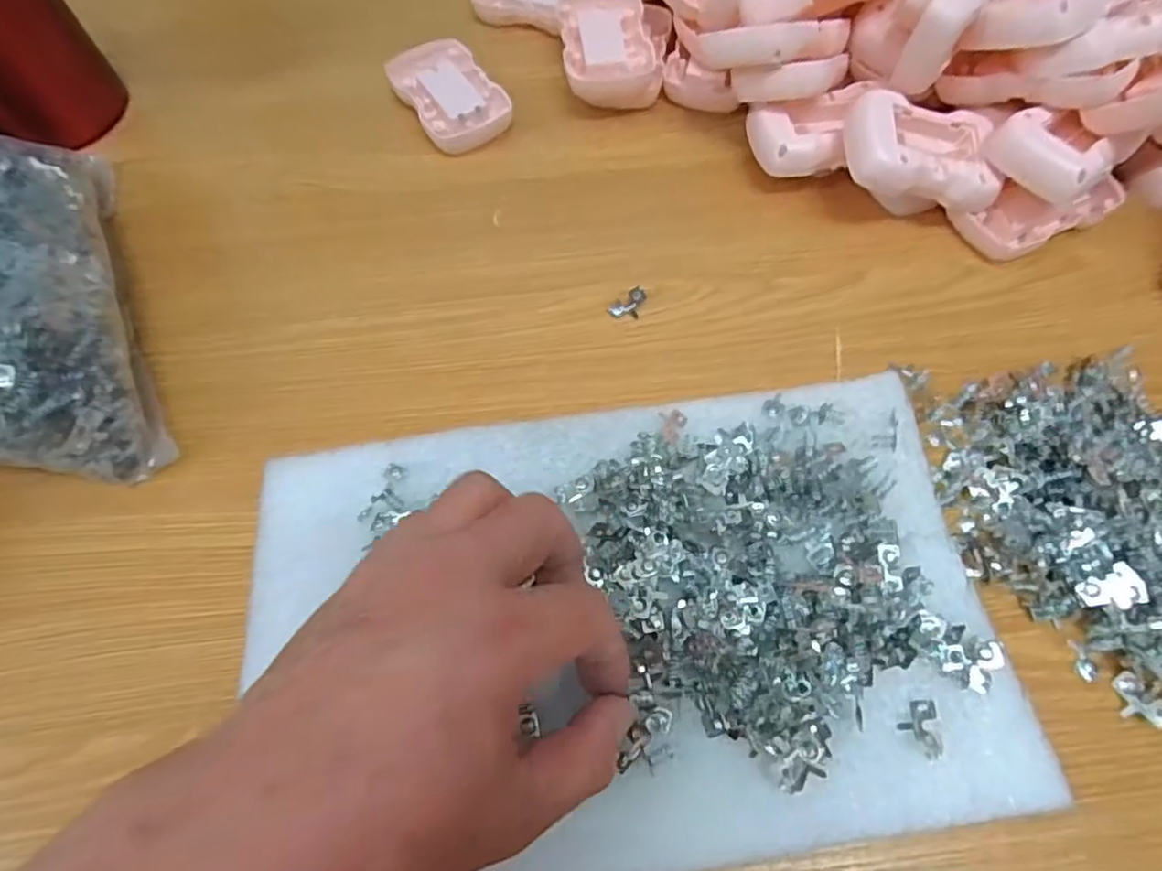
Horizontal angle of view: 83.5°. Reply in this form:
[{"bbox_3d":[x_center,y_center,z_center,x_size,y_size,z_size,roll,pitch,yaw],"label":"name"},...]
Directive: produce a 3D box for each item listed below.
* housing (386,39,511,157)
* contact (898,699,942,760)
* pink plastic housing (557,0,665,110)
[{"bbox_3d":[-0.085,-0.218,0.417,0.055,0.014,0.088,-30,68,-12],"label":"housing"},{"bbox_3d":[0.130,0.112,0.249,0.014,0.005,0.020,1,65,2],"label":"contact"},{"bbox_3d":[0.018,-0.245,0.418,0.060,0.030,0.091,-7,65,-2],"label":"pink plastic housing"}]

